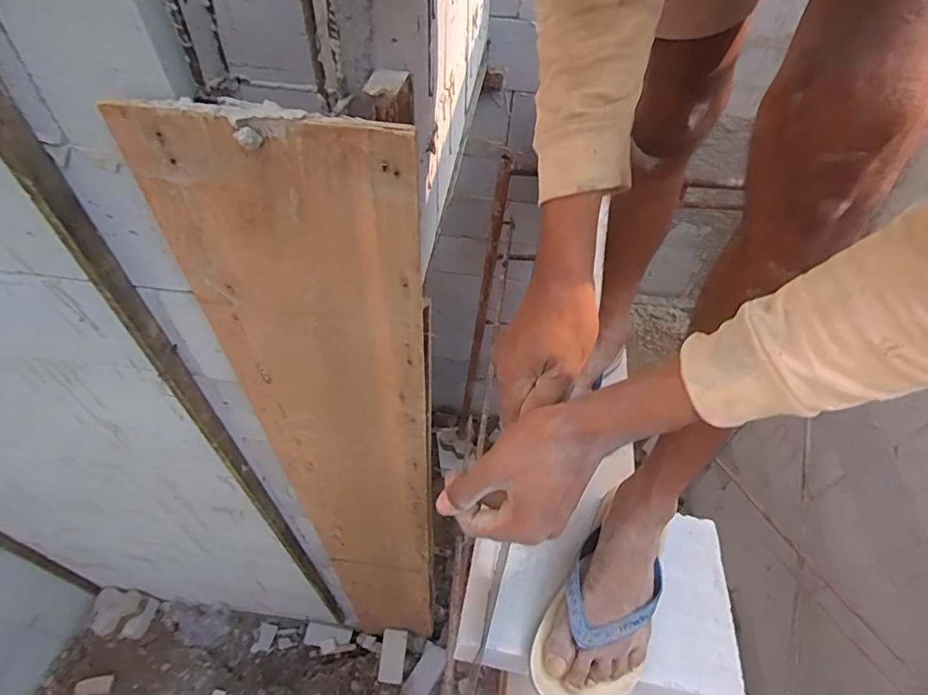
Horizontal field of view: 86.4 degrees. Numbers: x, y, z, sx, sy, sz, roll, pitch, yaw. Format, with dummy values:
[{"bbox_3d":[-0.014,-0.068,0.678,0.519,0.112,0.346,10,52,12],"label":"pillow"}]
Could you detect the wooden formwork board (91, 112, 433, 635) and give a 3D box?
[{"bbox_3d":[-0.235,0.395,1.146,0.304,1.878,0.034,6,48,1],"label":"wooden formwork board"}]

